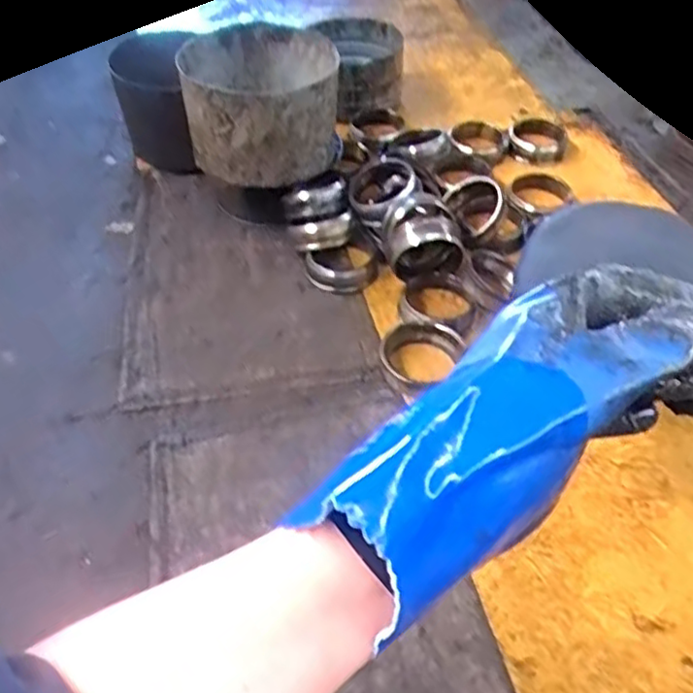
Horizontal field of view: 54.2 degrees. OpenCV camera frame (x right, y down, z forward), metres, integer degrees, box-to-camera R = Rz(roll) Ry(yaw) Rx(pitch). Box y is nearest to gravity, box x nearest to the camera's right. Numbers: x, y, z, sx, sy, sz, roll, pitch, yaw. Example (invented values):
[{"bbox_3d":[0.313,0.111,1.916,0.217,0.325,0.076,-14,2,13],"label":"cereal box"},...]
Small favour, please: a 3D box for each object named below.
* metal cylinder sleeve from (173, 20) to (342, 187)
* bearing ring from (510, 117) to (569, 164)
[{"bbox_3d":[-0.158,-0.447,1.251,0.275,0.162,0.294,3,47,-3],"label":"metal cylinder sleeve"},{"bbox_3d":[0.426,-0.454,1.493,0.137,0.060,0.128,18,48,11],"label":"bearing ring"}]

